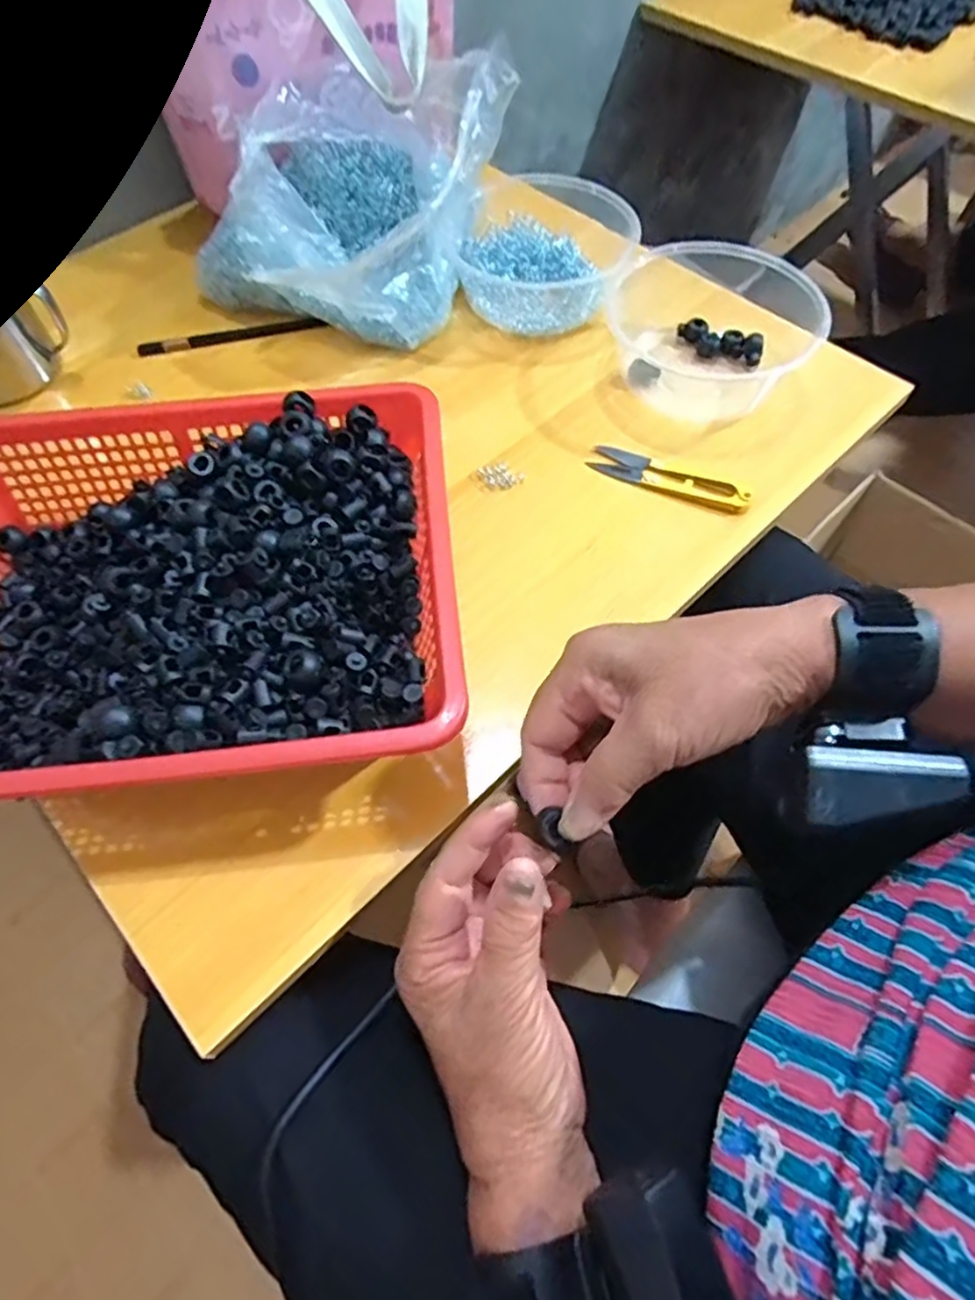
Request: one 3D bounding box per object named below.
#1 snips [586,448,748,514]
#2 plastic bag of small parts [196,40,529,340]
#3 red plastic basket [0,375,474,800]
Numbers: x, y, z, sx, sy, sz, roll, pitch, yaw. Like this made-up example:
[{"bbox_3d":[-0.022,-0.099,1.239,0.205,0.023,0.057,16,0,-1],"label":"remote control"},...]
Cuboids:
[{"bbox_3d":[0.119,-0.113,0.445,0.104,0.010,0.025,22,64,13],"label":"snips"},{"bbox_3d":[-0.103,-0.325,0.486,0.189,0.125,0.178,35,67,19],"label":"plastic bag of small parts"},{"bbox_3d":[-0.167,-0.027,0.363,0.299,0.081,0.233,-6,61,-2],"label":"red plastic basket"}]

